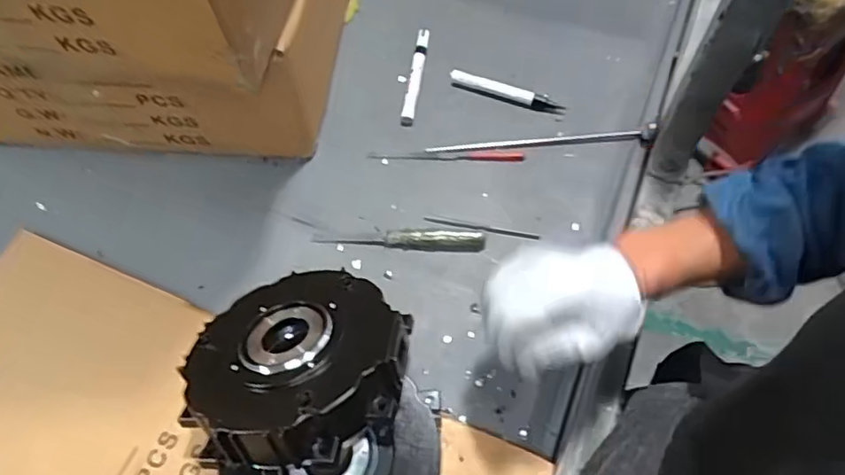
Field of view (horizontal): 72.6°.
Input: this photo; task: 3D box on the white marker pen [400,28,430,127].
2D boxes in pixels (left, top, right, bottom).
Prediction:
[{"bbox_3d":[-0.008,-0.197,0.696,0.016,0.016,0.144,5,62,6],"label":"white marker pen"}]

